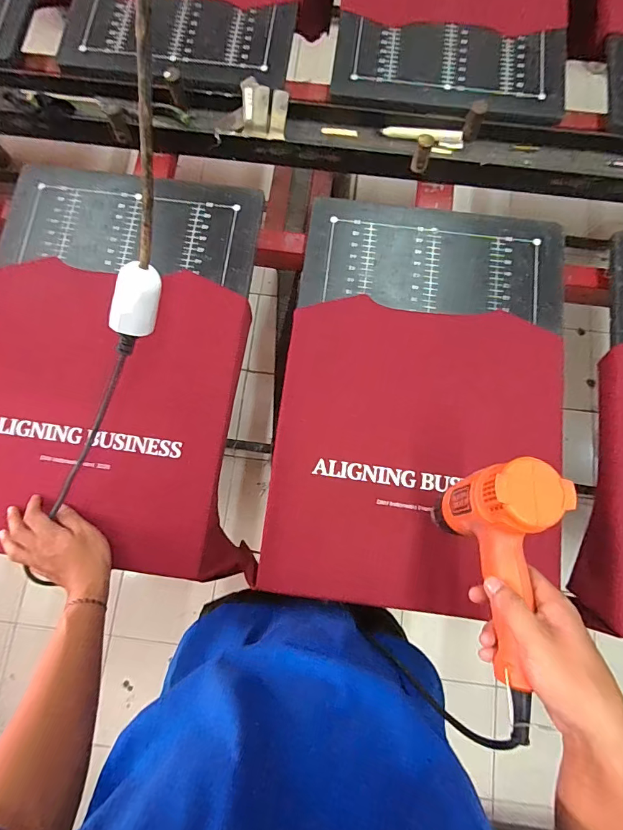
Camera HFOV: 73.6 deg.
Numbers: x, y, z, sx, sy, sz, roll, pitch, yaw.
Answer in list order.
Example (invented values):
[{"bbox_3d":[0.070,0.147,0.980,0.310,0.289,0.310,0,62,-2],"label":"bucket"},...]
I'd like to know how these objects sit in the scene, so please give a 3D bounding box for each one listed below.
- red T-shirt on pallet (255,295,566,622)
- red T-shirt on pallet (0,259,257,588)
[{"bbox_3d":[0.147,0.049,0.574,0.387,0.029,0.416,8,79,2],"label":"red T-shirt on pallet"},{"bbox_3d":[-0.314,-0.005,0.625,0.420,0.057,0.425,6,77,1],"label":"red T-shirt on pallet"}]

